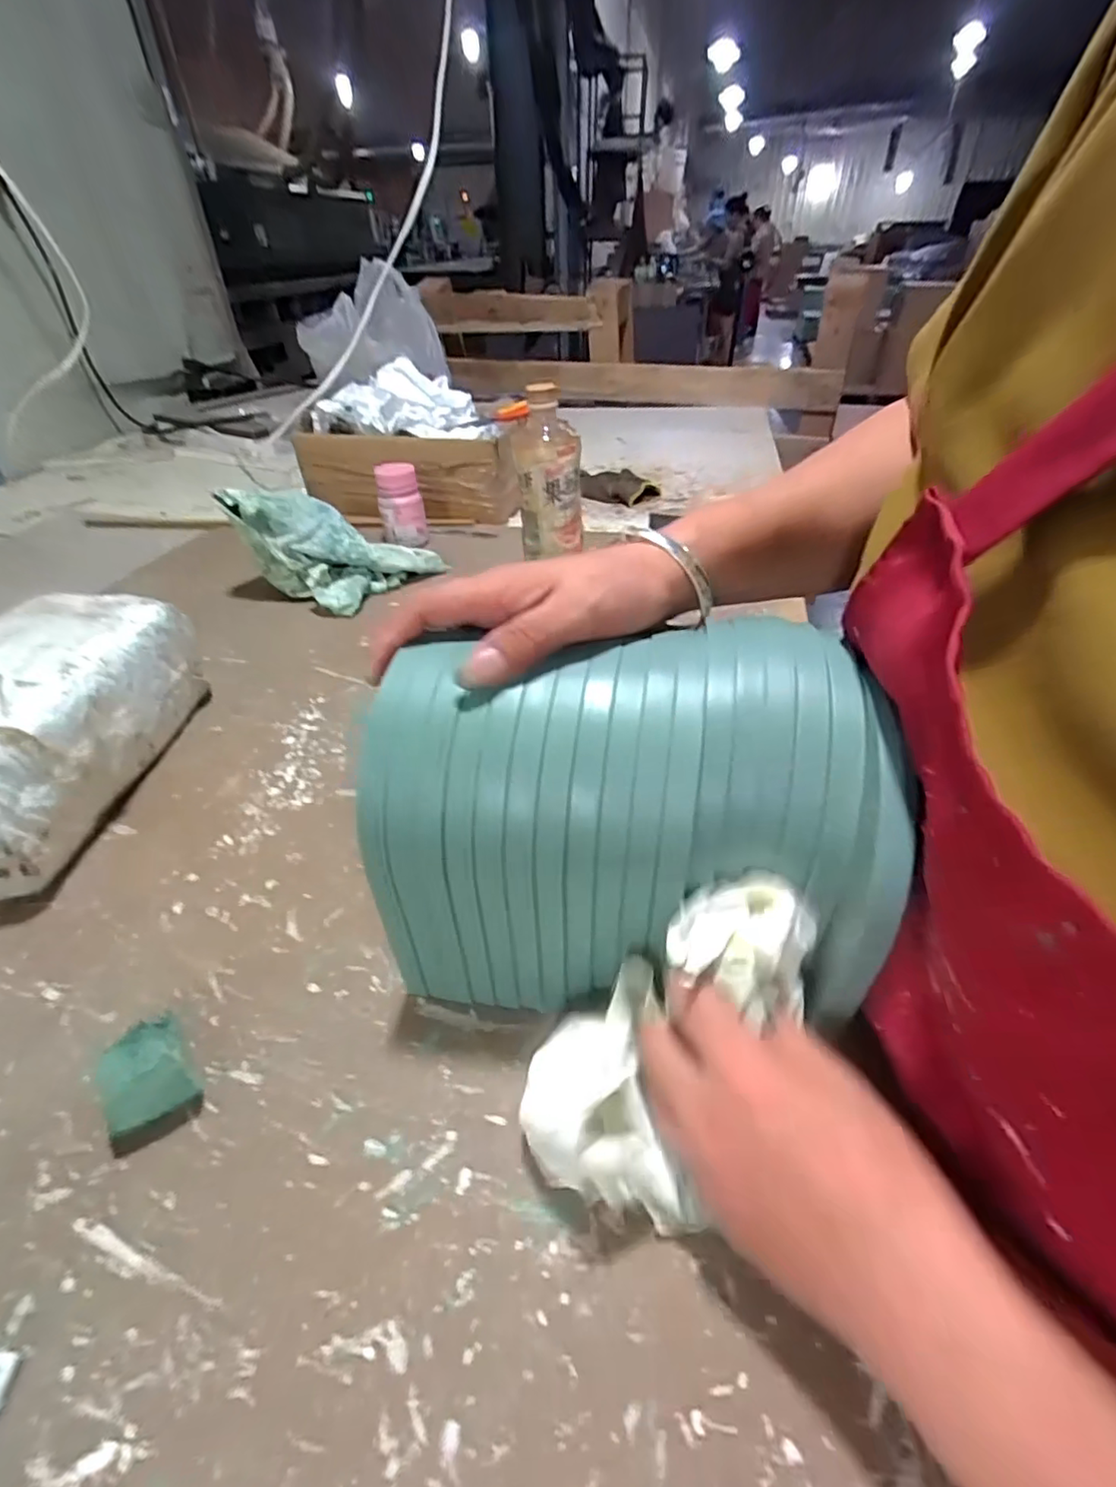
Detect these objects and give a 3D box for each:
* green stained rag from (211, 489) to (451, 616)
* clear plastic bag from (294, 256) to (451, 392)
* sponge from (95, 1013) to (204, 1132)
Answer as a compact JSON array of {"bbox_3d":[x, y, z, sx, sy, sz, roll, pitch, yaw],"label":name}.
[{"bbox_3d":[-0.251,-0.241,0.696,0.148,0.099,0.190,24,46,27],"label":"green stained rag"},{"bbox_3d":[-0.374,-0.830,1.176,0.267,0.165,0.185,-13,42,-14],"label":"clear plastic bag"},{"bbox_3d":[-0.198,0.161,0.289,0.036,0.024,0.050,-28,48,-30],"label":"sponge"}]

